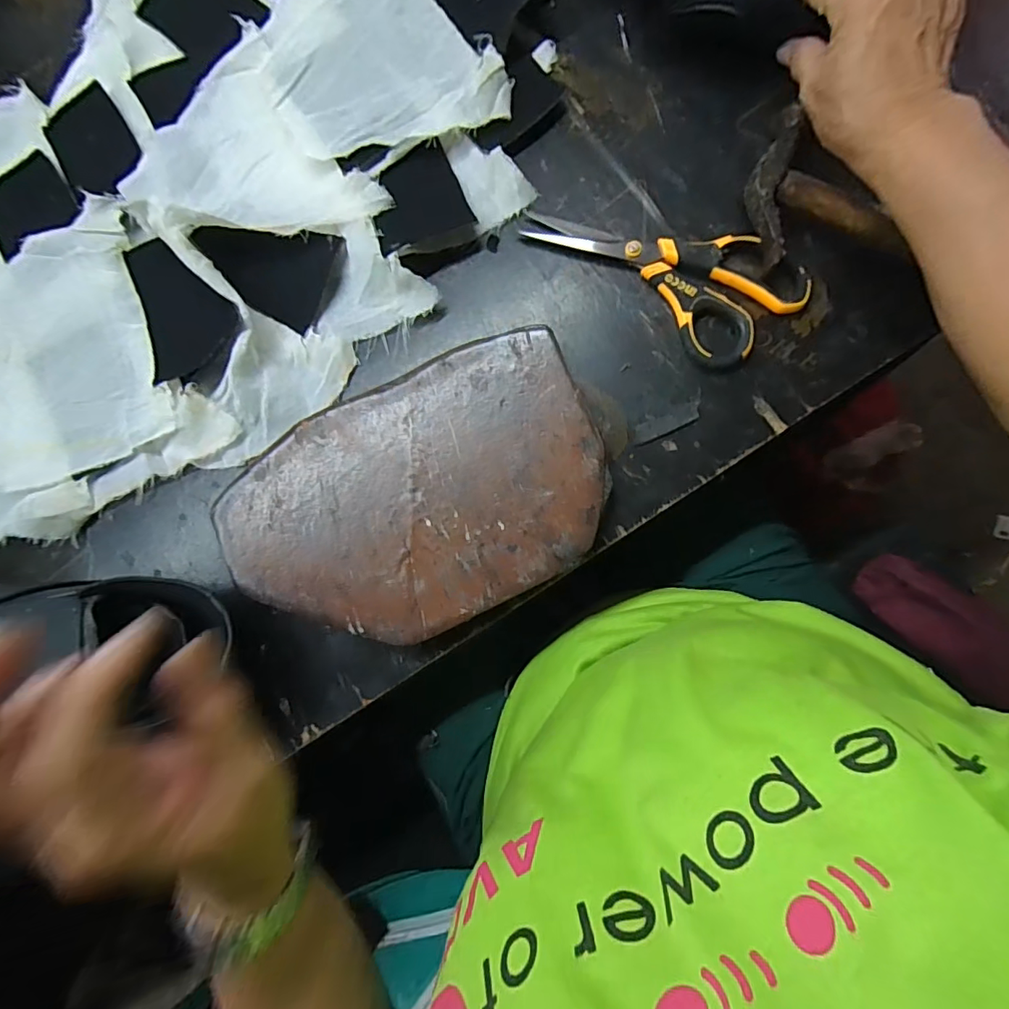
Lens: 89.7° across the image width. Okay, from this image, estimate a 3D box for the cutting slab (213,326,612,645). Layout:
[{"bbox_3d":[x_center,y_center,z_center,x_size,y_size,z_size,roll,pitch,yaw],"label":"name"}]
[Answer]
[{"bbox_3d":[-0.061,0.000,0.354,0.261,0.019,0.167,-24,83,3],"label":"cutting slab"}]

